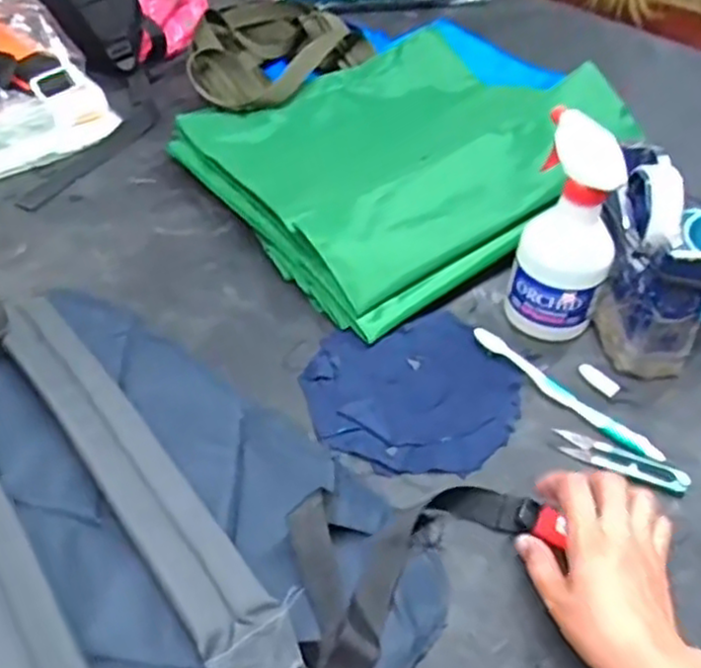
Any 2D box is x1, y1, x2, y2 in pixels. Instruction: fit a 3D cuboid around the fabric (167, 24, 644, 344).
[{"bbox_3d":[0.059,-0.202,0.773,0.386,0.109,0.386,-24,52,-24],"label":"fabric"}]

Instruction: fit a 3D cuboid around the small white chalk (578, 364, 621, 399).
[{"bbox_3d":[0.212,0.037,0.611,0.011,0.008,0.038,-24,52,-24],"label":"small white chalk"}]

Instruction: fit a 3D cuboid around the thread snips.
[{"bbox_3d":[0.209,0.098,0.554,0.098,0.007,0.024,21,48,16],"label":"thread snips"}]

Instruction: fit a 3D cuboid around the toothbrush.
[{"bbox_3d":[0.176,0.048,0.594,0.019,0.014,0.178,-32,56,-30],"label":"toothbrush"}]

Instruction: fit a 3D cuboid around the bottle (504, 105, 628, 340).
[{"bbox_3d":[0.184,-0.084,0.601,0.077,0.181,0.063,20,48,15],"label":"bottle"}]

